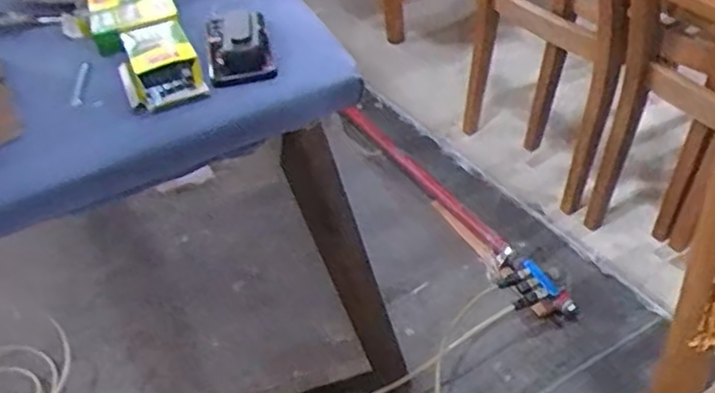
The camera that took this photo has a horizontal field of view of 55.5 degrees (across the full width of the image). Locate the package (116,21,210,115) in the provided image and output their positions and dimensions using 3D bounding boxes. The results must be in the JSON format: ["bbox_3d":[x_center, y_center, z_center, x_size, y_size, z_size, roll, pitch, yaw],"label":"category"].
[{"bbox_3d":[-0.262,-0.175,0.882,0.097,0.060,0.178,-19,42,-16],"label":"package"}]

